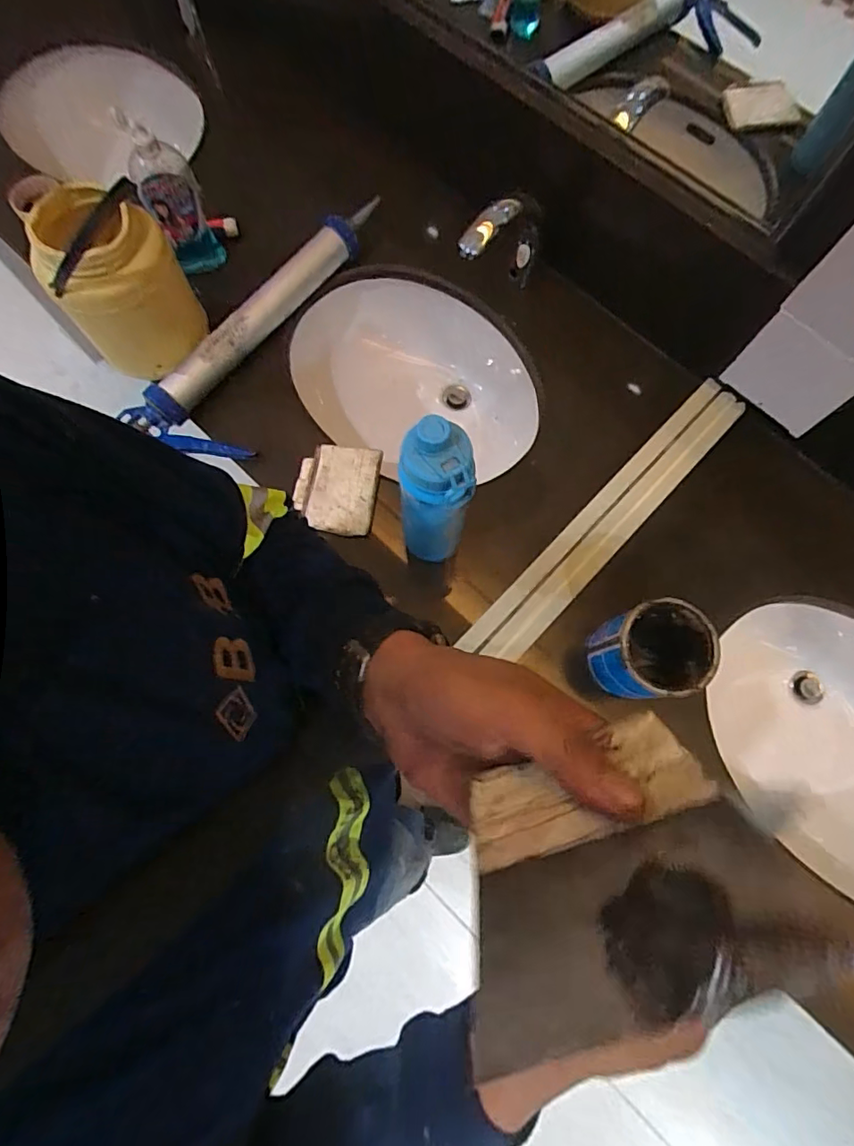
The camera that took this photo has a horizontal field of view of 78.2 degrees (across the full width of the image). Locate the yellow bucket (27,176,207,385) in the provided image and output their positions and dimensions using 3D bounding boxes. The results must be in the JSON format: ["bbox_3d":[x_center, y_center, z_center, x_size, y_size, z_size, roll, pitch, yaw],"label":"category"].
[{"bbox_3d":[-0.393,-0.373,0.679,0.148,0.194,0.148,0,74,-1],"label":"yellow bucket"}]

